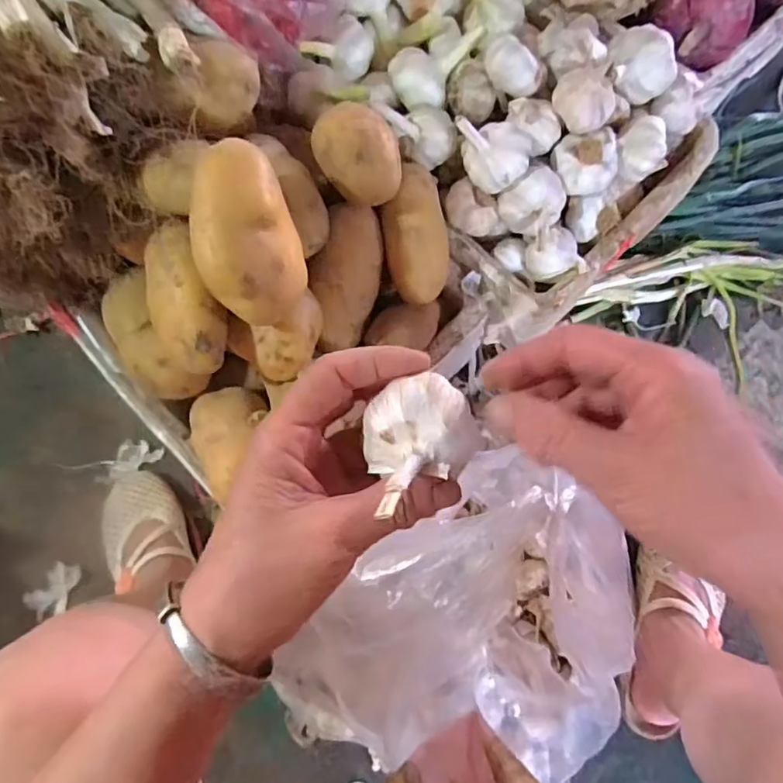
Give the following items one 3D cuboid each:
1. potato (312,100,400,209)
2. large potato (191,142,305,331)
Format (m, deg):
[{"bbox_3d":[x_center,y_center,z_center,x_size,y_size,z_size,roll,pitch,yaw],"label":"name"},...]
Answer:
[{"bbox_3d":[-0.026,-0.188,0.460,0.054,0.044,0.070,-43,76,-13],"label":"potato"},{"bbox_3d":[-0.107,-0.108,0.418,0.071,0.058,0.122,-29,107,-29],"label":"large potato"}]

